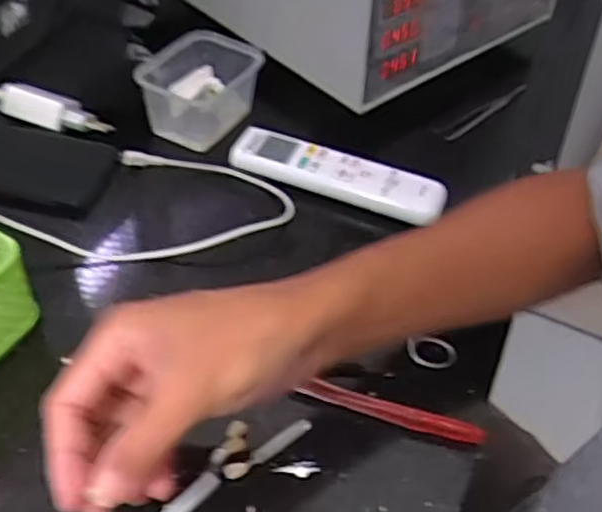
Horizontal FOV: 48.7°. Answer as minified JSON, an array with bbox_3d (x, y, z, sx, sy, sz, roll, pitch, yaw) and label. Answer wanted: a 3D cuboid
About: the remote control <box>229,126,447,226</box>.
[{"bbox_3d":[0.031,-0.069,0.562,0.177,0.021,0.040,18,47,10],"label":"remote control"}]

